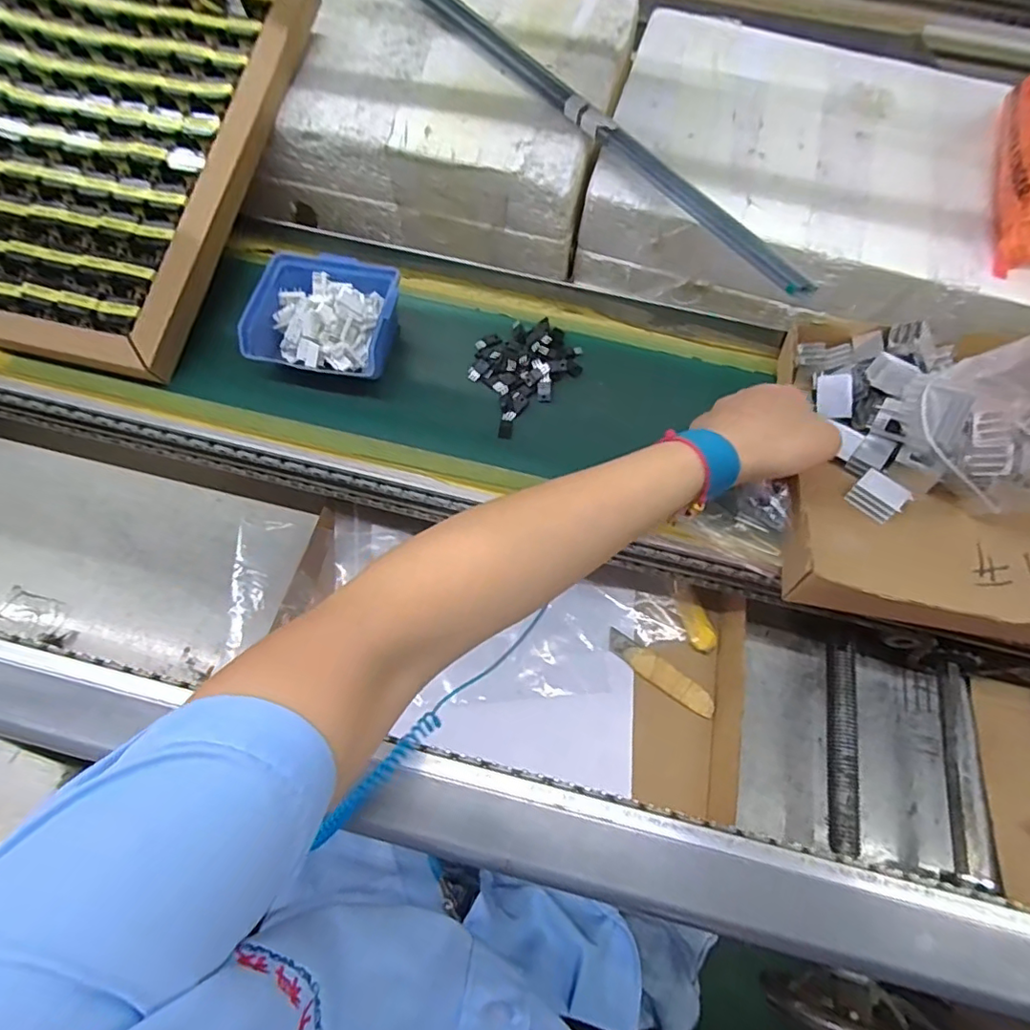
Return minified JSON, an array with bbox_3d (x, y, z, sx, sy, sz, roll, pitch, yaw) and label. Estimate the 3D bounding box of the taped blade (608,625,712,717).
[{"bbox_3d":[0.118,0.128,0.450,0.097,0.005,0.021,35,67,13],"label":"taped blade"}]

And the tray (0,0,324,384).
[{"bbox_3d":[-0.363,-0.308,0.448,0.300,0.033,0.366,12,78,2],"label":"tray"}]

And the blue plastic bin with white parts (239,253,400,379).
[{"bbox_3d":[-0.143,-0.152,0.434,0.103,0.048,0.100,4,65,-1],"label":"blue plastic bin with white parts"}]

